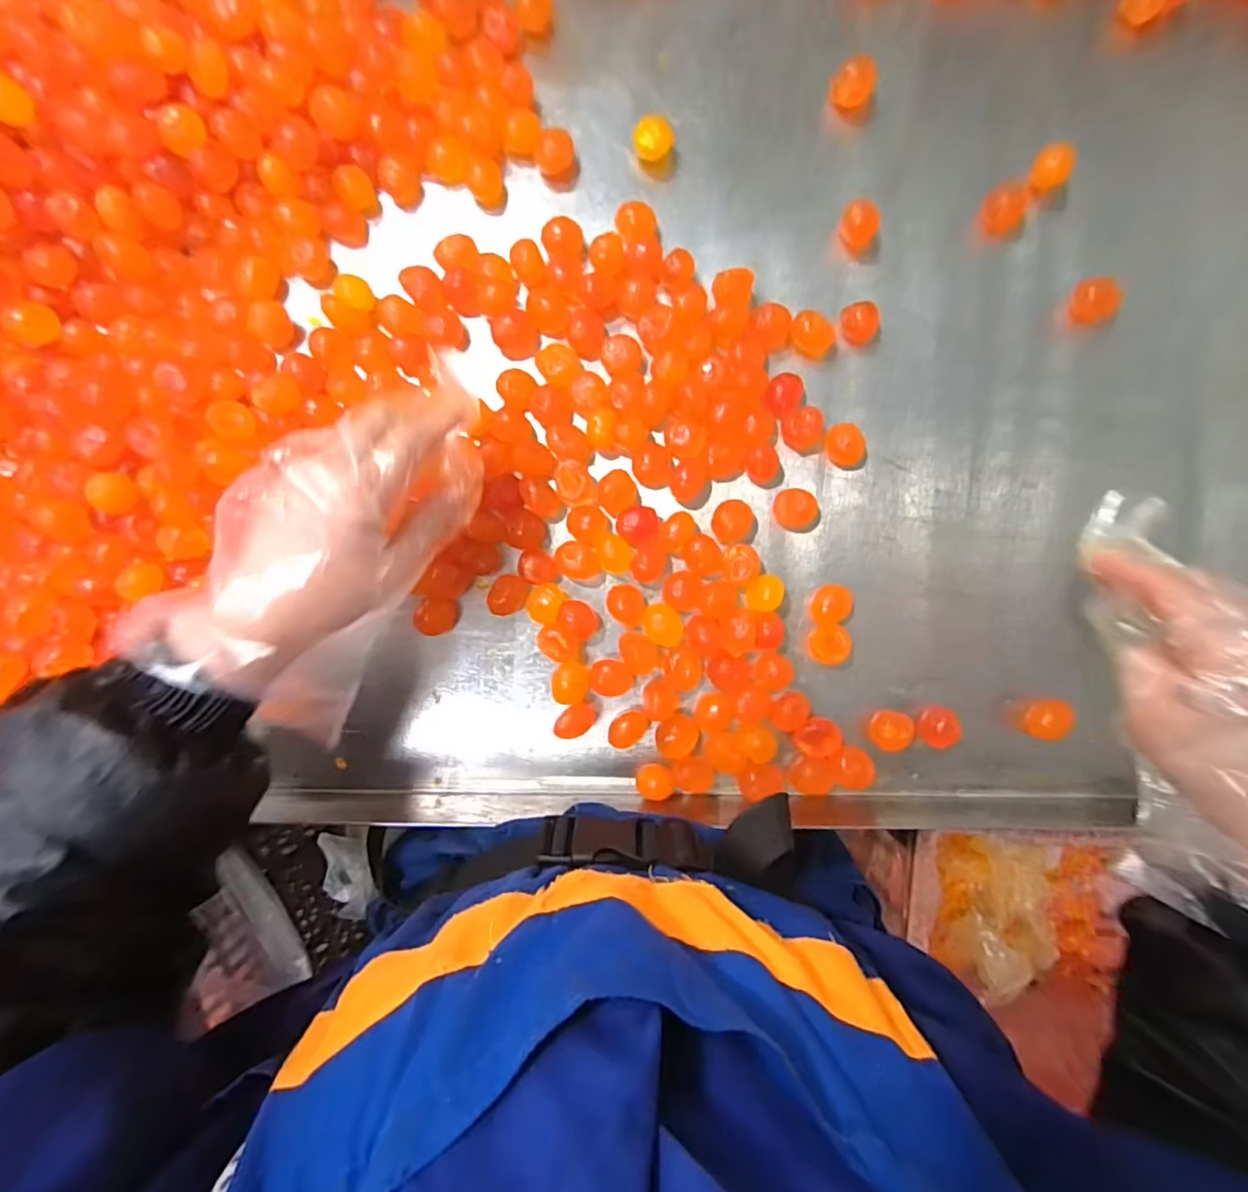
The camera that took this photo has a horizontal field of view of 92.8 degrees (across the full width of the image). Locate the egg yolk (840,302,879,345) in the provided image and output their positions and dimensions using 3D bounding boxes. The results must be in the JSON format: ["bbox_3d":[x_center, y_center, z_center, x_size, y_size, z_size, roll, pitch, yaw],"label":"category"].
[{"bbox_3d":[0.149,-0.173,0.374,0.024,0.013,0.025,0,89,-1],"label":"egg yolk"}]

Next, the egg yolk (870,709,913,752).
[{"bbox_3d":[0.165,0.083,0.368,0.022,0.015,0.023,0,89,-1],"label":"egg yolk"}]

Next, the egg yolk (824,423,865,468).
[{"bbox_3d":[0.139,-0.095,0.372,0.024,0.015,0.026,0,89,-1],"label":"egg yolk"}]

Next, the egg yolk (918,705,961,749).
[{"bbox_3d":[0.194,0.081,0.367,0.018,0.019,0.024,6,89,-1],"label":"egg yolk"}]

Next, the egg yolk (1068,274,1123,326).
[{"bbox_3d":[0.295,-0.185,0.374,0.027,0.015,0.028,0,89,-1],"label":"egg yolk"}]

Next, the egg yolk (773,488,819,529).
[{"bbox_3d":[0.107,-0.054,0.370,0.026,0.015,0.023,-11,90,-1],"label":"egg yolk"}]

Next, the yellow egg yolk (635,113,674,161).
[{"bbox_3d":[0.019,-0.286,0.375,0.024,0.017,0.021,6,89,-1],"label":"yellow egg yolk"}]

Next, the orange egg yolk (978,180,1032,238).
[{"bbox_3d":[0.241,-0.243,0.374,0.027,0.017,0.026,7,89,-1],"label":"orange egg yolk"}]

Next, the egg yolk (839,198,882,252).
[{"bbox_3d":[0.147,-0.231,0.373,0.023,0.020,0.021,0,89,-1],"label":"egg yolk"}]

